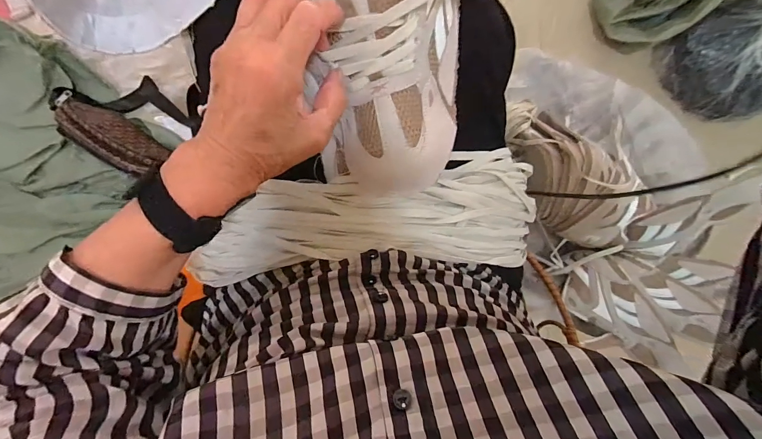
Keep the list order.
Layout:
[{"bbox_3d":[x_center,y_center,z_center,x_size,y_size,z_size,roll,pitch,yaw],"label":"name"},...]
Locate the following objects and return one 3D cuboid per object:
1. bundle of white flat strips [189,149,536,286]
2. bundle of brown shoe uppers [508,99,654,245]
[{"bbox_3d":[-0.009,-0.002,0.363,0.352,0.068,0.115,-3,93,-2],"label":"bundle of white flat strips"},{"bbox_3d":[0.303,-0.091,0.597,0.148,0.108,0.284,-30,72,-1],"label":"bundle of brown shoe uppers"}]

